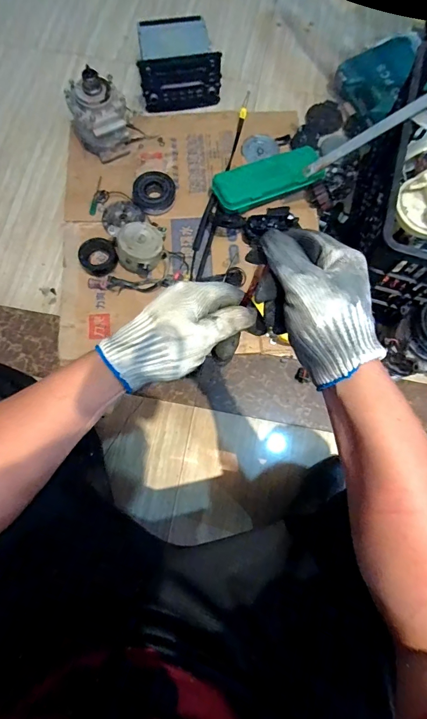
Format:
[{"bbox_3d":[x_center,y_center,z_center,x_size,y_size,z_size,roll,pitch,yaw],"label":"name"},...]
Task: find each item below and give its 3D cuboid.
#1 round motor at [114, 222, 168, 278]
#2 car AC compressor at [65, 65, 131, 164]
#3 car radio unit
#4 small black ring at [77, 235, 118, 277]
[{"bbox_3d":[-0.164,-0.251,0.853,0.116,0.062,0.130,-17,76,-8],"label":"round motor"},{"bbox_3d":[-0.279,-0.600,0.906,0.133,0.168,0.119,-21,77,-9],"label":"car AC compressor"},{"bbox_3d":[-0.101,-0.822,1.013,0.211,0.123,0.216,-9,75,-6],"label":"car radio unit"},{"bbox_3d":[-0.275,-0.247,0.875,0.087,0.029,0.097,-35,79,-10],"label":"small black ring"}]

